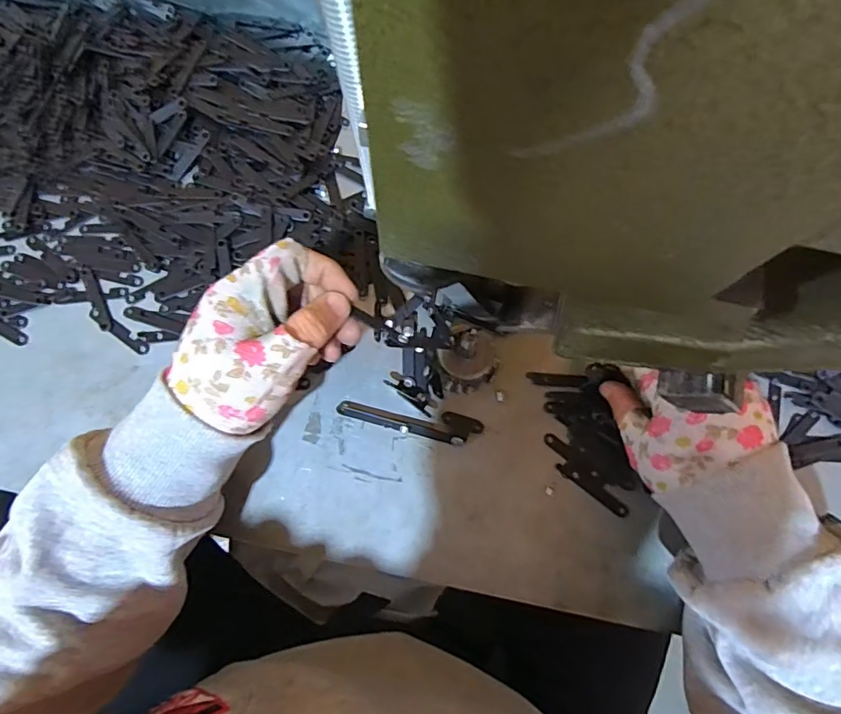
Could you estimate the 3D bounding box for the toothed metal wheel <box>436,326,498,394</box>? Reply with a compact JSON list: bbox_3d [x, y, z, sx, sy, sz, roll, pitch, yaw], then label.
[{"bbox_3d":[0.034,0.001,0.351,0.044,0.025,0.040,-30,80,-7],"label":"toothed metal wheel"}]

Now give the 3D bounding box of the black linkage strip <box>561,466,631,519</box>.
[{"bbox_3d":[0.118,0.091,0.344,0.050,0.004,0.009,37,80,7],"label":"black linkage strip"}]

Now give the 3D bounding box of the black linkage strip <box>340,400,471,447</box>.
[{"bbox_3d":[-0.012,0.045,0.349,0.090,0.006,0.012,14,78,2],"label":"black linkage strip"}]

